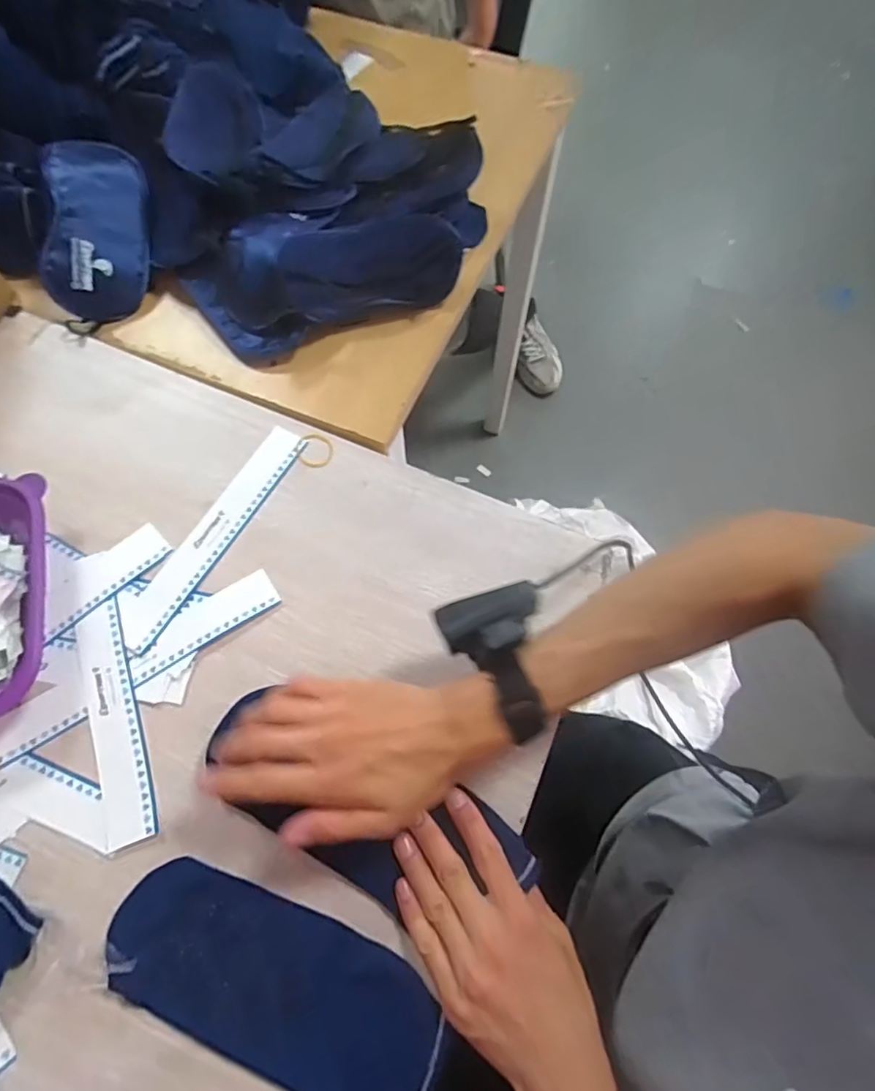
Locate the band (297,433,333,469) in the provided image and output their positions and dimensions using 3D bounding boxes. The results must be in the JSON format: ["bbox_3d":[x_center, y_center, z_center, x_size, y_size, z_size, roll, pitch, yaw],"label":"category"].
[{"bbox_3d":[-0.108,-0.084,0.499,0.031,0.004,0.035,-14,69,-6],"label":"band"}]

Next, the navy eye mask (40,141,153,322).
[{"bbox_3d":[-0.326,-0.303,0.547,0.086,0.023,0.165,0,88,-37],"label":"navy eye mask"}]

